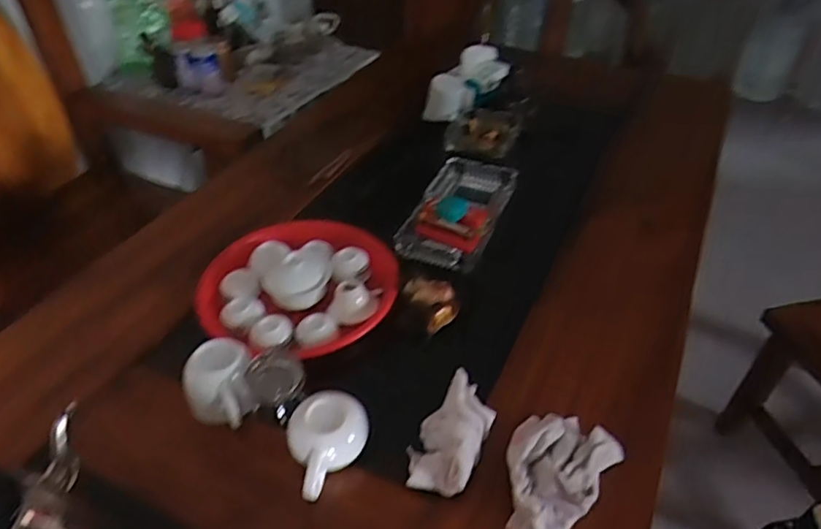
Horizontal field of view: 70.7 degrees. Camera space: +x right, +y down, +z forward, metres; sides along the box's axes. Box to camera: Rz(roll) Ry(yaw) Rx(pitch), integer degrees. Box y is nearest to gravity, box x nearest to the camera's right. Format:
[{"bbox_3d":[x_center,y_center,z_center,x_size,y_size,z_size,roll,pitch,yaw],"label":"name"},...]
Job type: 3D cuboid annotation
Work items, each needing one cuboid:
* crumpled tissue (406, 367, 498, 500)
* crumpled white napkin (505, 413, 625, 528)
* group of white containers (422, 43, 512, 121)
[{"bbox_3d":[0.042,0.165,0.584,0.071,0.059,0.127,18,44,19],"label":"crumpled tissue"},{"bbox_3d":[0.136,0.196,0.558,0.096,0.038,0.139,29,49,28],"label":"crumpled white napkin"},{"bbox_3d":[0.118,-0.354,1.122,0.095,0.087,0.201,24,47,24],"label":"group of white containers"}]

